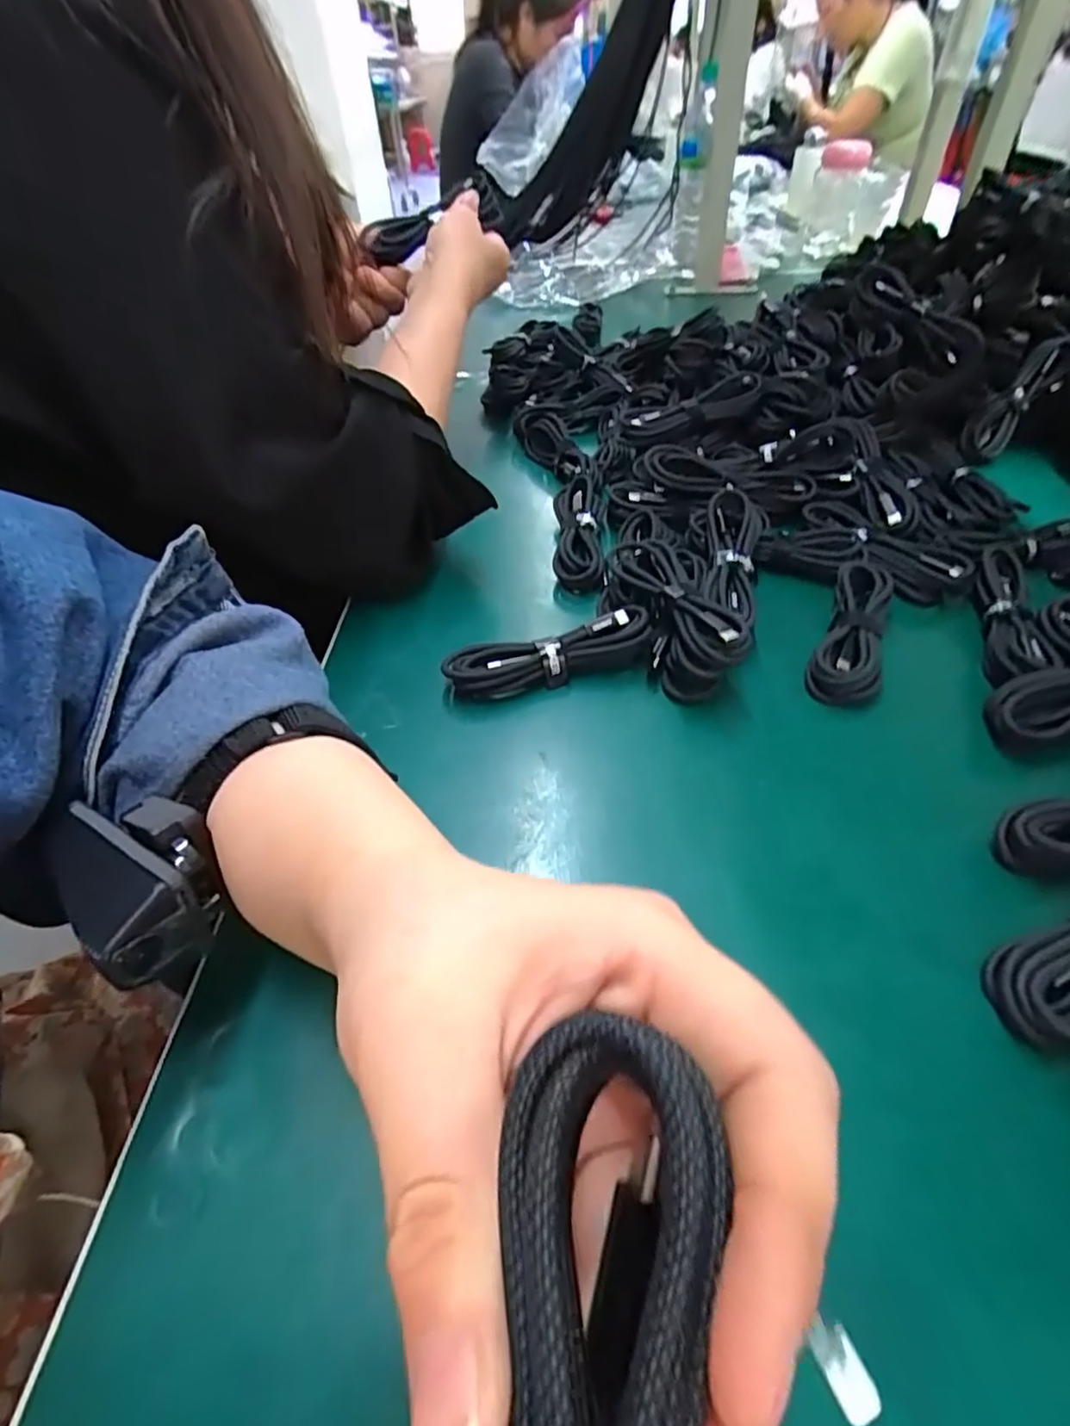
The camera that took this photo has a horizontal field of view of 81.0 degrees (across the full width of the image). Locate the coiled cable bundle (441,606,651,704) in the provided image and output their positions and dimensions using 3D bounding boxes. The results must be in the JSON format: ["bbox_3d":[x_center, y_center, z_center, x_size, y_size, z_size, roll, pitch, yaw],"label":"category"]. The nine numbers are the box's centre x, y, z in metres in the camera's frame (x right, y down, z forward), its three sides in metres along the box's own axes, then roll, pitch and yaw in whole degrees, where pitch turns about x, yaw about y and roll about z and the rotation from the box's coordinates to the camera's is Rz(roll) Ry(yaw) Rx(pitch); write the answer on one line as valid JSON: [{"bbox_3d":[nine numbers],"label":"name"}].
[{"bbox_3d":[0.008,-0.031,0.350,0.112,0.026,0.028,-10,47,-6],"label":"coiled cable bundle"}]

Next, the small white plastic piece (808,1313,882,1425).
[{"bbox_3d":[0.082,0.173,0.165,0.011,0.004,0.020,-19,48,-14],"label":"small white plastic piece"}]

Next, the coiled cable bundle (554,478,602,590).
[{"bbox_3d":[0.029,-0.129,0.439,0.030,0.024,0.110,-2,46,2],"label":"coiled cable bundle"}]

